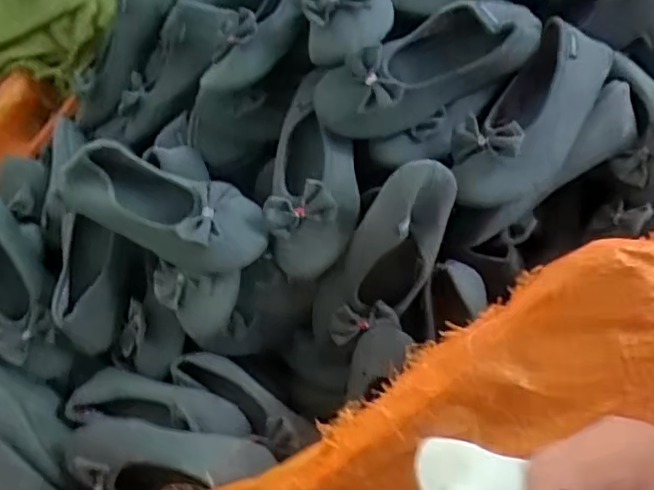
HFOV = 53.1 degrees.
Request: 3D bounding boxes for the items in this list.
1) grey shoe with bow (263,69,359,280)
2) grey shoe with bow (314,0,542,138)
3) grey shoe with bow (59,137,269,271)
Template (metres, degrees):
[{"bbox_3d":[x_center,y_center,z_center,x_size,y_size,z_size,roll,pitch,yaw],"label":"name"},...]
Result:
[{"bbox_3d":[-0.016,-0.079,0.704,0.095,0.050,0.223,-2,71,4],"label":"grey shoe with bow"},{"bbox_3d":[0.115,-0.196,0.690,0.244,0.058,0.093,-26,54,-14],"label":"grey shoe with bow"},{"bbox_3d":[-0.175,-0.047,0.707,0.227,0.075,0.103,16,55,17],"label":"grey shoe with bow"}]

